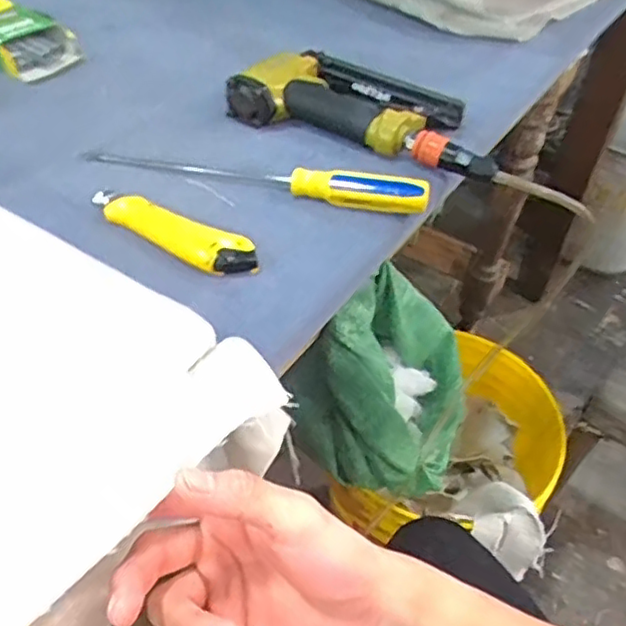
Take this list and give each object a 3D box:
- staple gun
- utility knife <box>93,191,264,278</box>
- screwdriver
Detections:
[{"bbox_3d":[0.060,-0.205,0.640,0.258,0.036,0.132,20,49,15],"label":"staple gun"},{"bbox_3d":[-0.110,-0.065,0.509,0.158,0.018,0.036,28,51,22],"label":"utility knife"},{"bbox_3d":[-0.054,-0.118,0.552,0.297,0.029,0.025,12,47,8],"label":"screwdriver"}]

